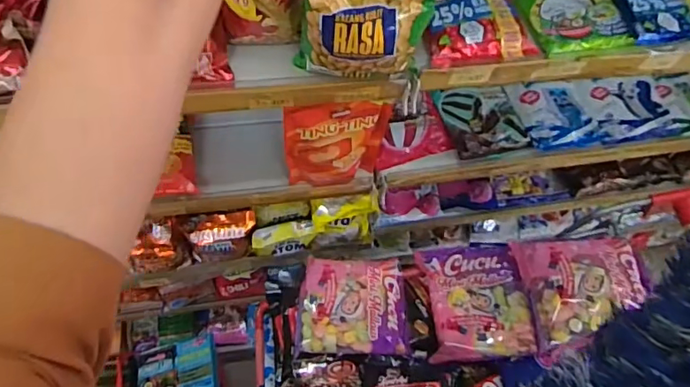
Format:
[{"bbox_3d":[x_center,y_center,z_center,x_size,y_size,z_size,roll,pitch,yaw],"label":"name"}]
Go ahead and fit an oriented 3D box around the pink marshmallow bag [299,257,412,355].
[{"bbox_3d":[0.010,0.162,0.753,0.152,0.039,0.137,2,62,-3],"label":"pink marshmallow bag"}]

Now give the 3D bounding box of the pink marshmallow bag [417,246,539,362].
[{"bbox_3d":[0.192,0.158,0.762,0.141,0.045,0.163,-8,56,12],"label":"pink marshmallow bag"}]

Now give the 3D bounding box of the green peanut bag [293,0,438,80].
[{"bbox_3d":[0.015,-0.172,0.522,0.141,0.160,0.055,10,62,2],"label":"green peanut bag"}]

